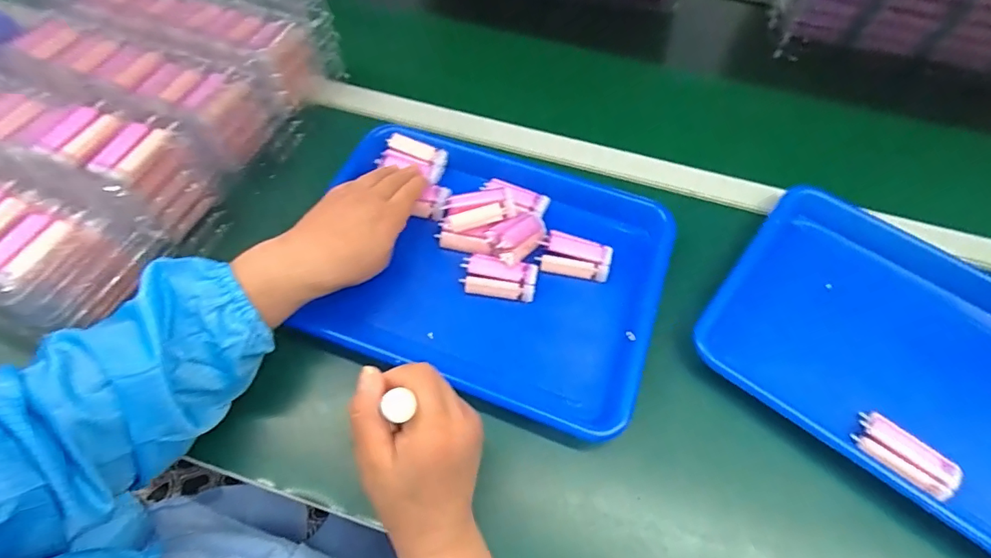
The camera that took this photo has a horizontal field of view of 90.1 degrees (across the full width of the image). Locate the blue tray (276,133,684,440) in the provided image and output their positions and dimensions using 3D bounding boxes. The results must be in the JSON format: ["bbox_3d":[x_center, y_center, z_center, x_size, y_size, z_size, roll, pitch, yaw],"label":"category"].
[{"bbox_3d":[-0.013,-0.024,0.460,0.326,0.034,0.261,19,59,9],"label":"blue tray"}]

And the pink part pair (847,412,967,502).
[{"bbox_3d":[0.318,0.136,0.383,0.069,0.013,0.038,39,64,20],"label":"pink part pair"}]

